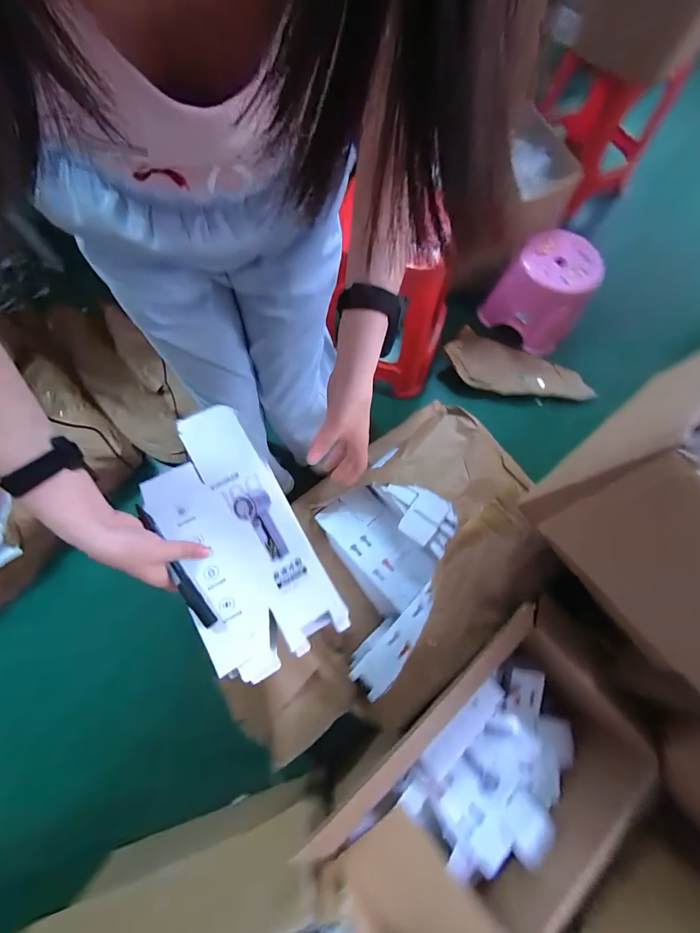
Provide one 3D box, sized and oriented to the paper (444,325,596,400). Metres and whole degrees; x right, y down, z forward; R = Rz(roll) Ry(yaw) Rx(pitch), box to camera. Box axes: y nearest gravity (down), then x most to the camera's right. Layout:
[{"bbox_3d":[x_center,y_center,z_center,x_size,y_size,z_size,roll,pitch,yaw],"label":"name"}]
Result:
[{"bbox_3d":[0.542,-0.319,1.202,0.454,0.077,0.152,12,73,3],"label":"paper"}]

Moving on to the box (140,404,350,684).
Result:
[{"bbox_3d":[-0.131,0.073,0.419,0.135,0.018,0.289,-27,73,-18],"label":"box"}]

